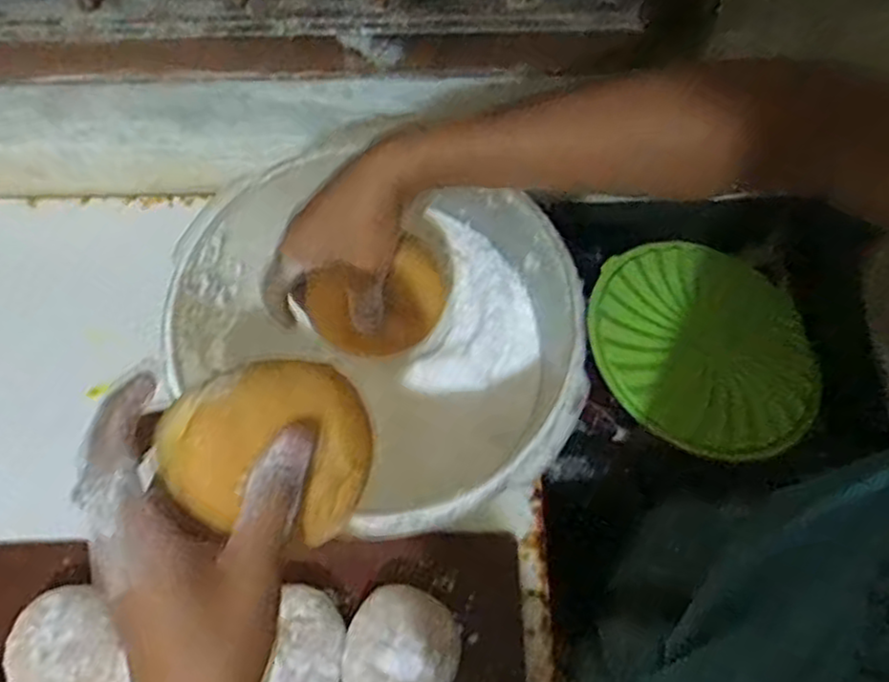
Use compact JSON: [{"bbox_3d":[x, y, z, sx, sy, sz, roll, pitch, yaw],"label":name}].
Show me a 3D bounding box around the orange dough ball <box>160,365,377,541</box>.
[{"bbox_3d":[-0.072,0.048,0.309,0.080,0.051,0.069,-14,70,-5],"label":"orange dough ball"}]

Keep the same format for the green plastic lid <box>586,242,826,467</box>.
[{"bbox_3d":[0.267,0.001,0.756,0.242,0.013,0.235,6,62,-11],"label":"green plastic lid"}]

